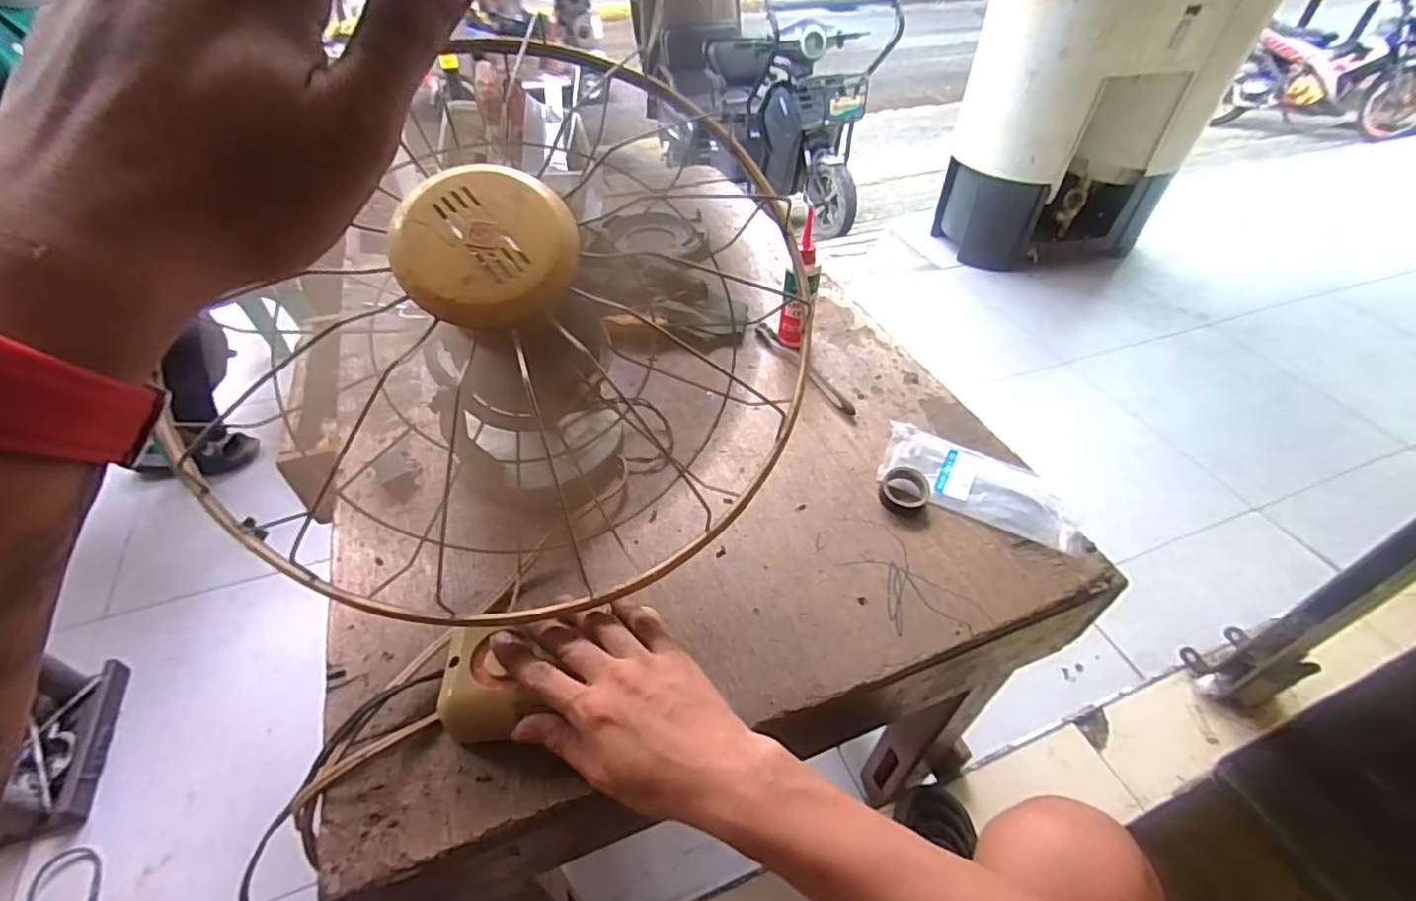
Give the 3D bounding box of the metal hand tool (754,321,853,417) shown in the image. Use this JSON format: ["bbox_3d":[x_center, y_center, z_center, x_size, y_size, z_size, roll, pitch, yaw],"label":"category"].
[{"bbox_3d":[0.112,-0.097,0.707,0.021,0.013,0.175,-22,50,-22],"label":"metal hand tool"}]

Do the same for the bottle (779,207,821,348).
[{"bbox_3d":[0.106,-0.190,0.691,0.037,0.150,0.036,25,50,21],"label":"bottle"}]

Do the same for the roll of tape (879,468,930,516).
[{"bbox_3d":[0.183,0.038,0.567,0.043,0.019,0.044,1,46,-1],"label":"roll of tape"}]

